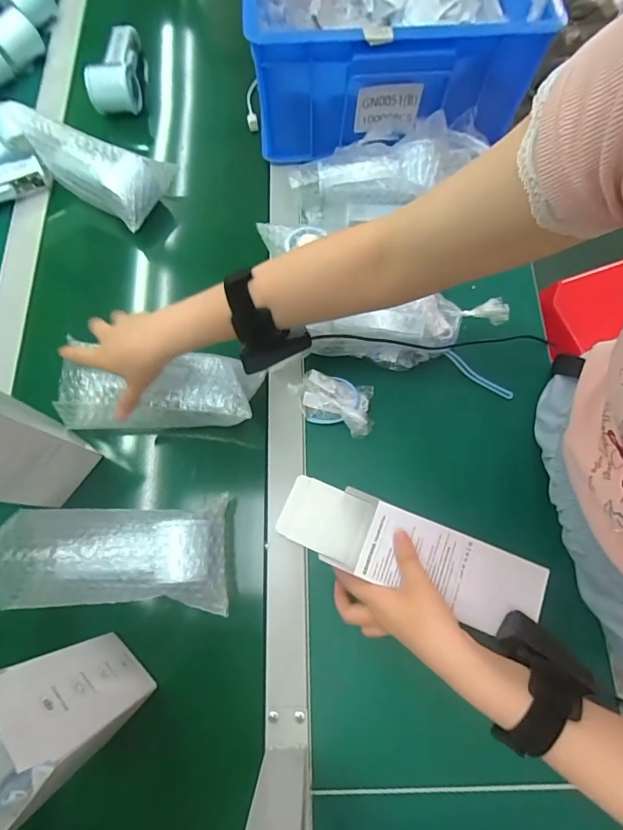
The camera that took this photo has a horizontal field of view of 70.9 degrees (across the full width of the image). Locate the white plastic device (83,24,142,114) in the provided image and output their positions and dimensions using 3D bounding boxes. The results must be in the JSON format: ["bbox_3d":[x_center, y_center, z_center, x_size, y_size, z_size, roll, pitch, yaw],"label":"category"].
[{"bbox_3d":[-0.283,-0.505,0.625,0.064,0.050,0.141,-4,75,-1],"label":"white plastic device"}]

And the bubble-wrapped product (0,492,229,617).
[{"bbox_3d":[-0.192,0.140,0.426,0.212,0.060,0.099,-3,75,-1],"label":"bubble-wrapped product"}]

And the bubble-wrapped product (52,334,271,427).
[{"bbox_3d":[-0.164,-0.024,0.471,0.218,0.042,0.077,-2,74,8],"label":"bubble-wrapped product"}]

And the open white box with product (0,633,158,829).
[{"bbox_3d":[-0.210,0.240,0.334,0.083,0.186,0.077,-43,79,-11],"label":"open white box with product"}]

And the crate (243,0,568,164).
[{"bbox_3d":[0.088,-0.613,0.591,0.331,0.154,0.482,-1,75,0],"label":"crate"}]

